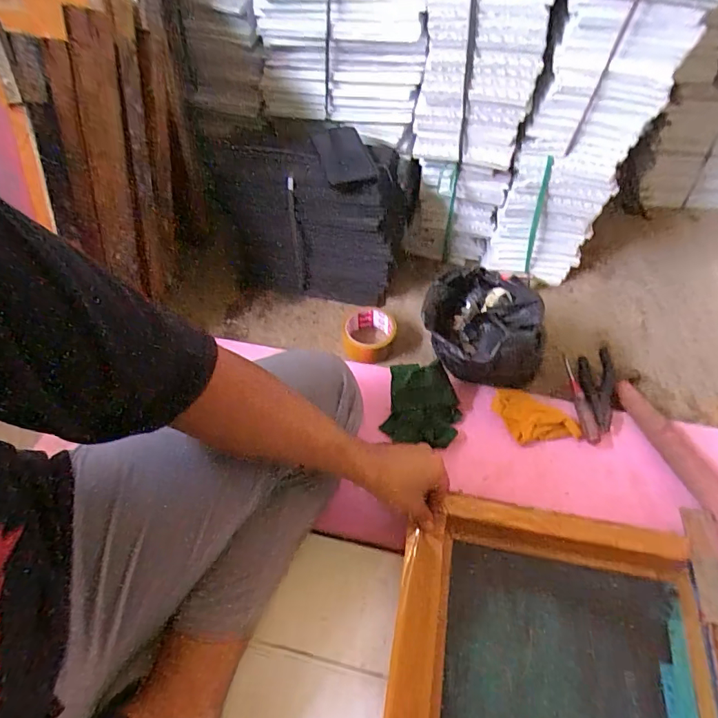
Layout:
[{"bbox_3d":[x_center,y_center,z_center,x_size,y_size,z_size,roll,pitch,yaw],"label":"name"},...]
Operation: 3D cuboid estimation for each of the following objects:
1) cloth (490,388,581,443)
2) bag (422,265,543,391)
[{"bbox_3d":[0.267,0.099,0.697,0.133,0.014,0.070,32,75,11],"label":"cloth"},{"bbox_3d":[0.193,-0.049,0.711,0.190,0.126,0.168,6,55,6],"label":"bag"}]

